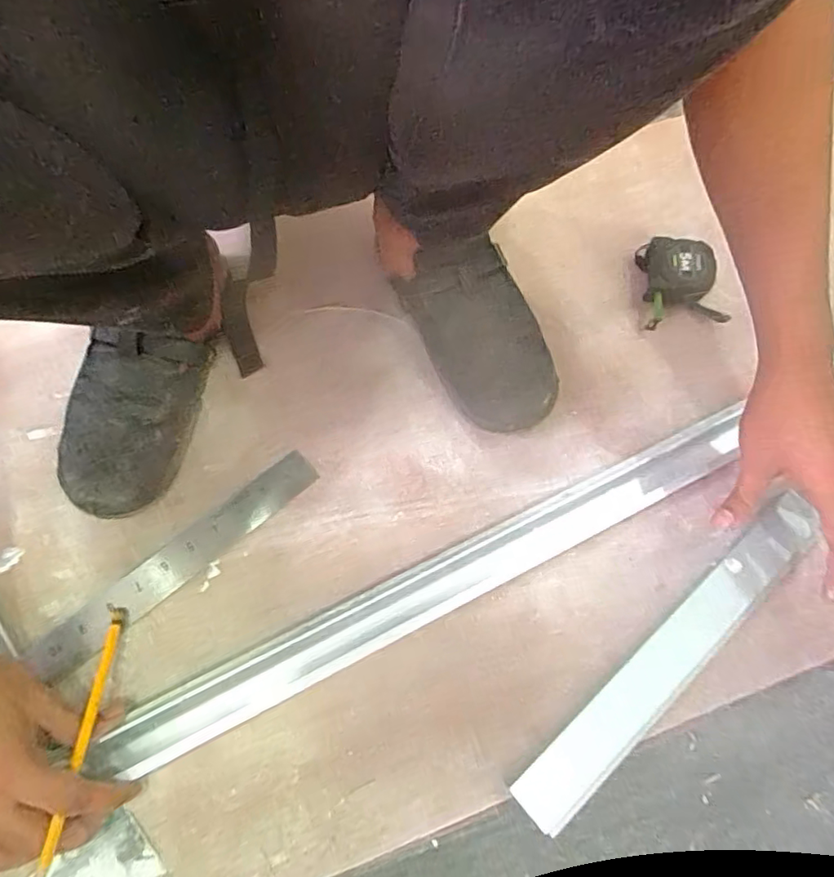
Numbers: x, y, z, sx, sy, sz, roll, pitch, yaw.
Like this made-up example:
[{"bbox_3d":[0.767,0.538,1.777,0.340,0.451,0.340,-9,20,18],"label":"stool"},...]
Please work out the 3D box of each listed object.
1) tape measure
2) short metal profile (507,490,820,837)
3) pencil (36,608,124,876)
[{"bbox_3d":[0.274,-0.162,0.552,0.072,0.039,0.103,2,69,0],"label":"tape measure"},{"bbox_3d":[0.210,0.170,0.423,0.336,0.026,0.047,-39,74,-14],"label":"short metal profile"},{"bbox_3d":[-0.237,0.205,0.379,0.012,0.012,0.171,-3,51,-2],"label":"pencil"}]

